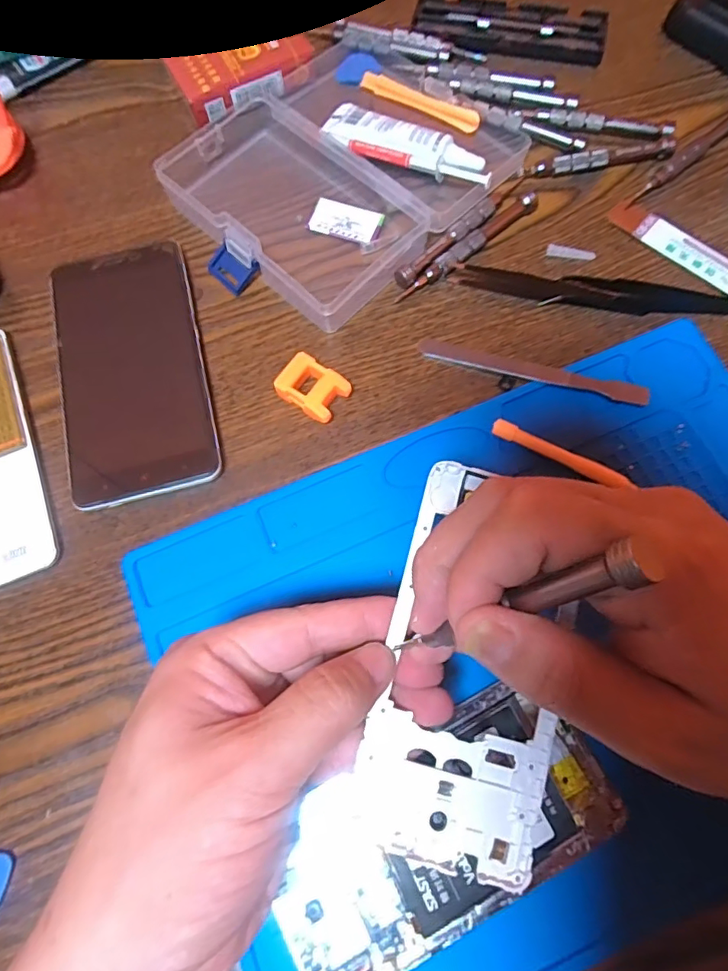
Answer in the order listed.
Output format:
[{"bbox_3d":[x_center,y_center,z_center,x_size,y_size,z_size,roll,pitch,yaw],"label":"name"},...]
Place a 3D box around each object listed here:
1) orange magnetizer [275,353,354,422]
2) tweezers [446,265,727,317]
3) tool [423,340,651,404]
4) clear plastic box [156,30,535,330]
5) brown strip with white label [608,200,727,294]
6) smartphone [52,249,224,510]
[{"bbox_3d":[-0.027,-0.050,0.278,0.034,0.013,0.027,31,76,11],"label":"orange magnetizer"},{"bbox_3d":[0.133,-0.106,0.292,0.169,0.009,0.016,6,73,4],"label":"tweezers"},{"bbox_3d":[0.088,-0.061,0.280,0.119,0.005,0.011,16,74,7],"label":"tool"},{"bbox_3d":[-0.010,-0.195,0.317,0.148,0.024,0.186,42,78,13],"label":"clear plastic box"},{"bbox_3d":[0.193,-0.128,0.300,0.116,0.004,0.020,40,78,13],"label":"brown strip with white label"},{"bbox_3d":[-0.125,-0.064,0.286,0.074,0.011,0.147,-14,73,-2],"label":"smartphone"}]

